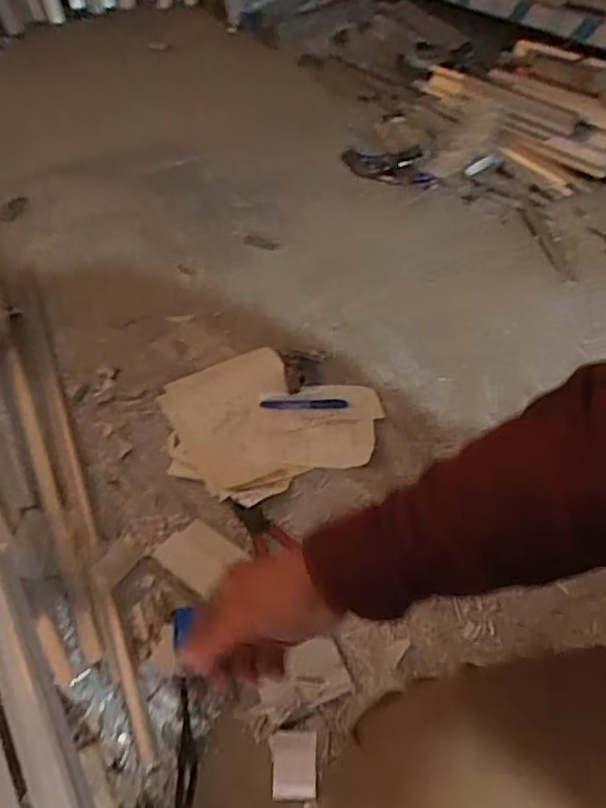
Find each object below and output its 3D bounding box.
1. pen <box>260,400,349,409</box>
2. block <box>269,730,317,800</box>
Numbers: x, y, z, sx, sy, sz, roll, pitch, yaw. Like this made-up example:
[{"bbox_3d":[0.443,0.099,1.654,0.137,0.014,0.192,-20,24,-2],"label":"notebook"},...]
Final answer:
[{"bbox_3d":[0.002,-0.001,1.014,0.136,0.014,0.019,-2,42,1],"label":"pen"},{"bbox_3d":[-0.009,0.359,0.647,0.046,0.008,0.059,-1,42,2],"label":"block"}]

